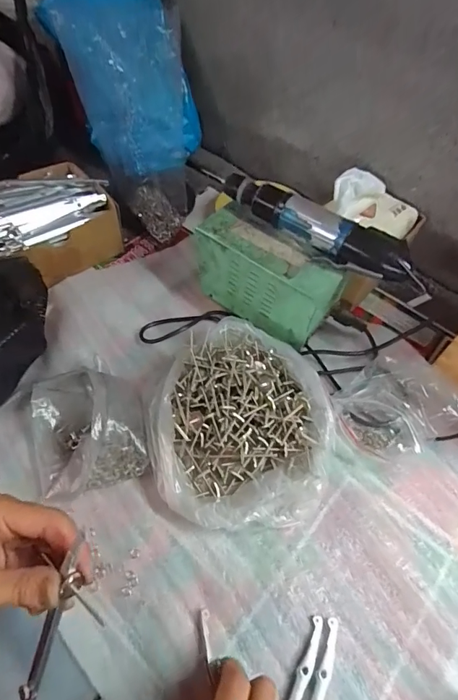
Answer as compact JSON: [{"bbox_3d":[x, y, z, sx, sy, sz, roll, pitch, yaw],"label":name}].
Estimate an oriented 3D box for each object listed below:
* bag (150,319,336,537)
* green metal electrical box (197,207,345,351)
[{"bbox_3d":[0.009,0.066,0.391,0.165,0.045,0.198,-11,57,-13],"label":"bag"},{"bbox_3d":[0.039,-0.081,0.457,0.157,0.089,0.065,32,58,16],"label":"green metal electrical box"}]

